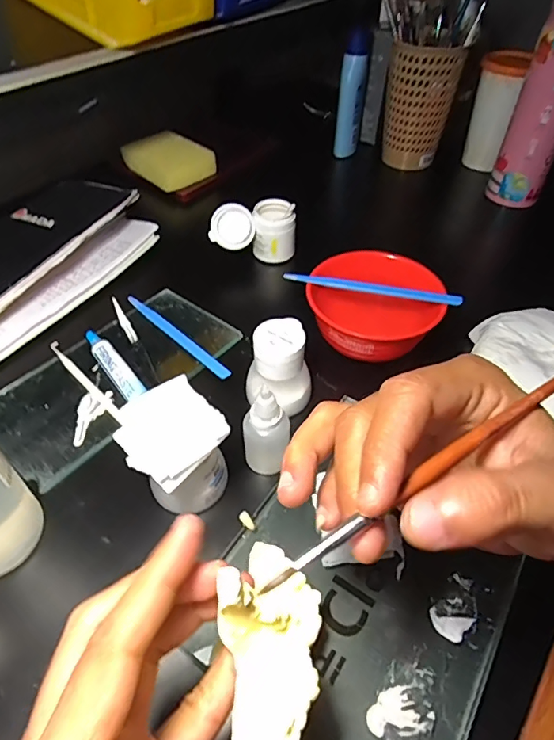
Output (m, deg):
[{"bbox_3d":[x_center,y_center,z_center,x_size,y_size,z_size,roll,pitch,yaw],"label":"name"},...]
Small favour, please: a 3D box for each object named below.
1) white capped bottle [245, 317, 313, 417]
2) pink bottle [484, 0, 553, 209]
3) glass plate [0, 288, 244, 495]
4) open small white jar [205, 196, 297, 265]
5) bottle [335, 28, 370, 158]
[{"bbox_3d":[0.001,-0.002,0.349,0.048,0.057,0.040,2,47,0],"label":"white capped bottle"},{"bbox_3d":[0.287,-0.279,0.504,0.060,0.219,0.056,19,50,15],"label":"pink bottle"},{"bbox_3d":[-0.131,-0.001,0.389,0.104,0.011,0.197,32,55,25],"label":"glass plate"},{"bbox_3d":[-0.025,-0.143,0.488,0.084,0.054,0.040,-6,48,-7],"label":"open small white jar"},{"bbox_3d":[0.101,-0.367,0.637,0.031,0.145,0.039,9,48,7],"label":"bottle"}]

